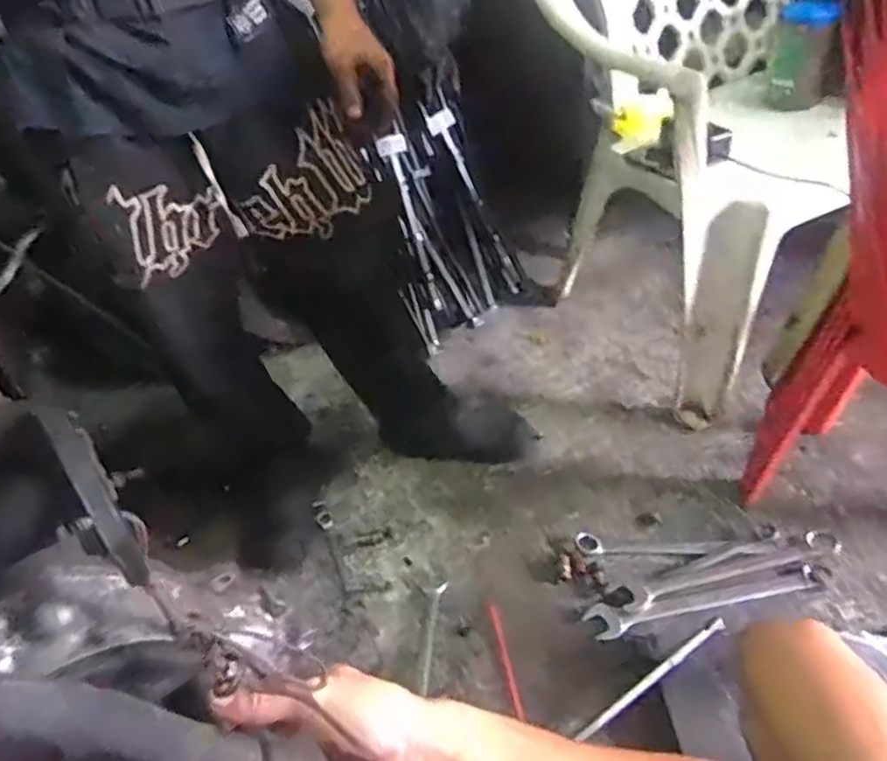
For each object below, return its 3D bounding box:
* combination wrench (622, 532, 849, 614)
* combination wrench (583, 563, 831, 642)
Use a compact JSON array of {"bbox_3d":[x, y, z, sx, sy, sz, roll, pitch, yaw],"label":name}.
[{"bbox_3d":[0.430,0.289,1.053,0.359,0.015,0.040,-14,41,-8],"label":"combination wrench"},{"bbox_3d":[0.395,0.321,1.033,0.370,0.015,0.050,-12,40,-6],"label":"combination wrench"}]

